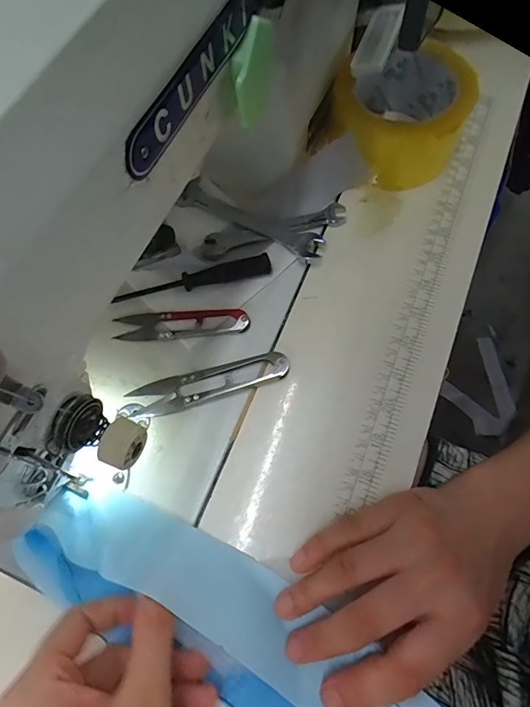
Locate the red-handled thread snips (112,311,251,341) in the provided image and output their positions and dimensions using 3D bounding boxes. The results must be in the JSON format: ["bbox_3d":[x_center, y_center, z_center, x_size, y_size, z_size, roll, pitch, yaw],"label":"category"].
[{"bbox_3d":[-0.063,-0.021,0.319,0.101,0.009,0.020,-2,69,2],"label":"red-handled thread snips"}]

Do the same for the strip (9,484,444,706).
[{"bbox_3d":[-0.025,0.152,0.231,0.245,0.044,0.073,26,72,16],"label":"strip"}]

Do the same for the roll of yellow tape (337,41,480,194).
[{"bbox_3d":[0.117,-0.204,0.356,0.106,0.062,0.119,21,72,10],"label":"roll of yellow tape"}]

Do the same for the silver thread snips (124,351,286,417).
[{"bbox_3d":[-0.040,0.022,0.300,0.115,0.013,0.024,-13,69,-3],"label":"silver thread snips"}]

